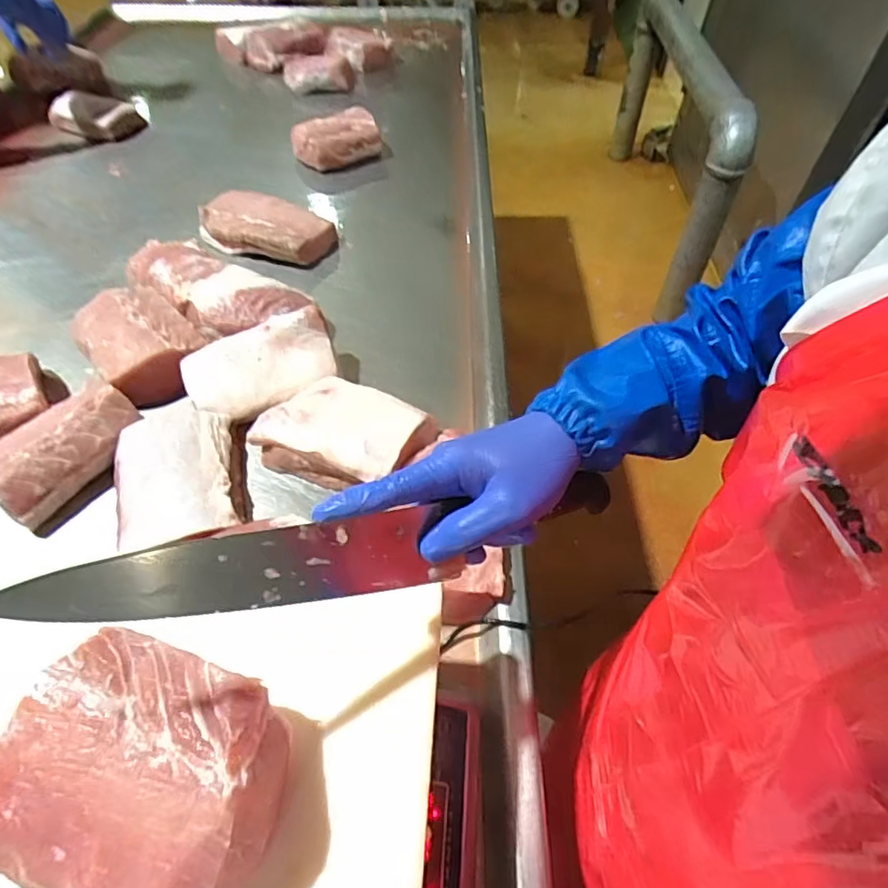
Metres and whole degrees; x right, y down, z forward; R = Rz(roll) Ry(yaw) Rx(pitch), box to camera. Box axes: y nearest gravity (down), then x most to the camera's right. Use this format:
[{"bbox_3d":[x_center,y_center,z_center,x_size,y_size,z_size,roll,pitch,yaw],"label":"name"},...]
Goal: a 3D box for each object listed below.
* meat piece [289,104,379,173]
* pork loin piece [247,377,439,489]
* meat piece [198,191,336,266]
[{"bbox_3d":[-0.210,-0.614,1.115,0.160,0.057,0.107,-36,60,-24],"label":"meat piece"},{"bbox_3d":[-0.115,-0.006,0.666,0.185,0.066,0.118,18,54,14],"label":"pork loin piece"},{"bbox_3d":[-0.298,-0.362,0.933,0.226,0.057,0.105,7,52,6],"label":"meat piece"}]

